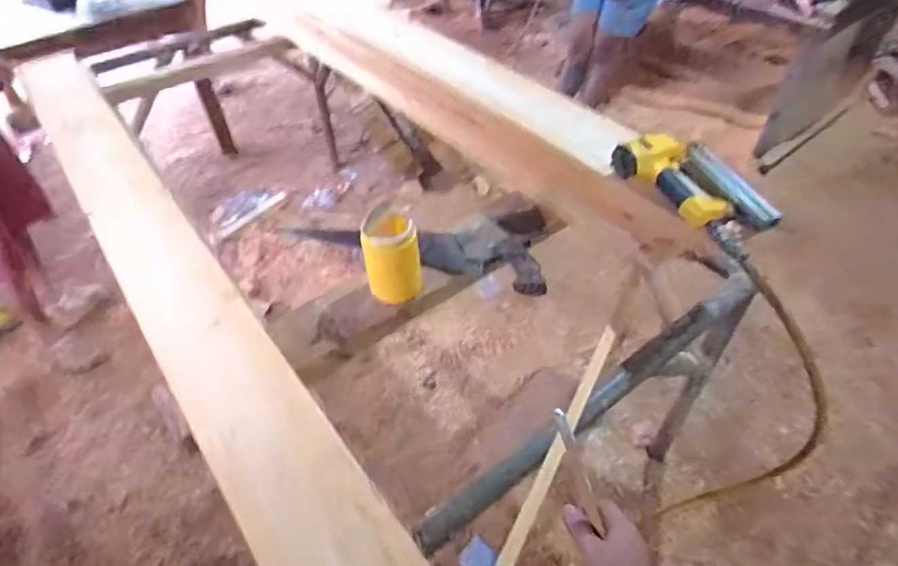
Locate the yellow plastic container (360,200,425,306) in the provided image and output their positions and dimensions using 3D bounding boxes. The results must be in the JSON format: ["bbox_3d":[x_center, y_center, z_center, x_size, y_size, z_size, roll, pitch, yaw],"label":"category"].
[{"bbox_3d":[-0.102,-0.047,0.959,0.097,0.139,0.105,-9,46,-5],"label":"yellow plastic container"}]

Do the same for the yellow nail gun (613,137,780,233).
[{"bbox_3d":[0.403,-0.173,0.898,0.199,0.073,0.206,-9,46,-4],"label":"yellow nail gun"}]

